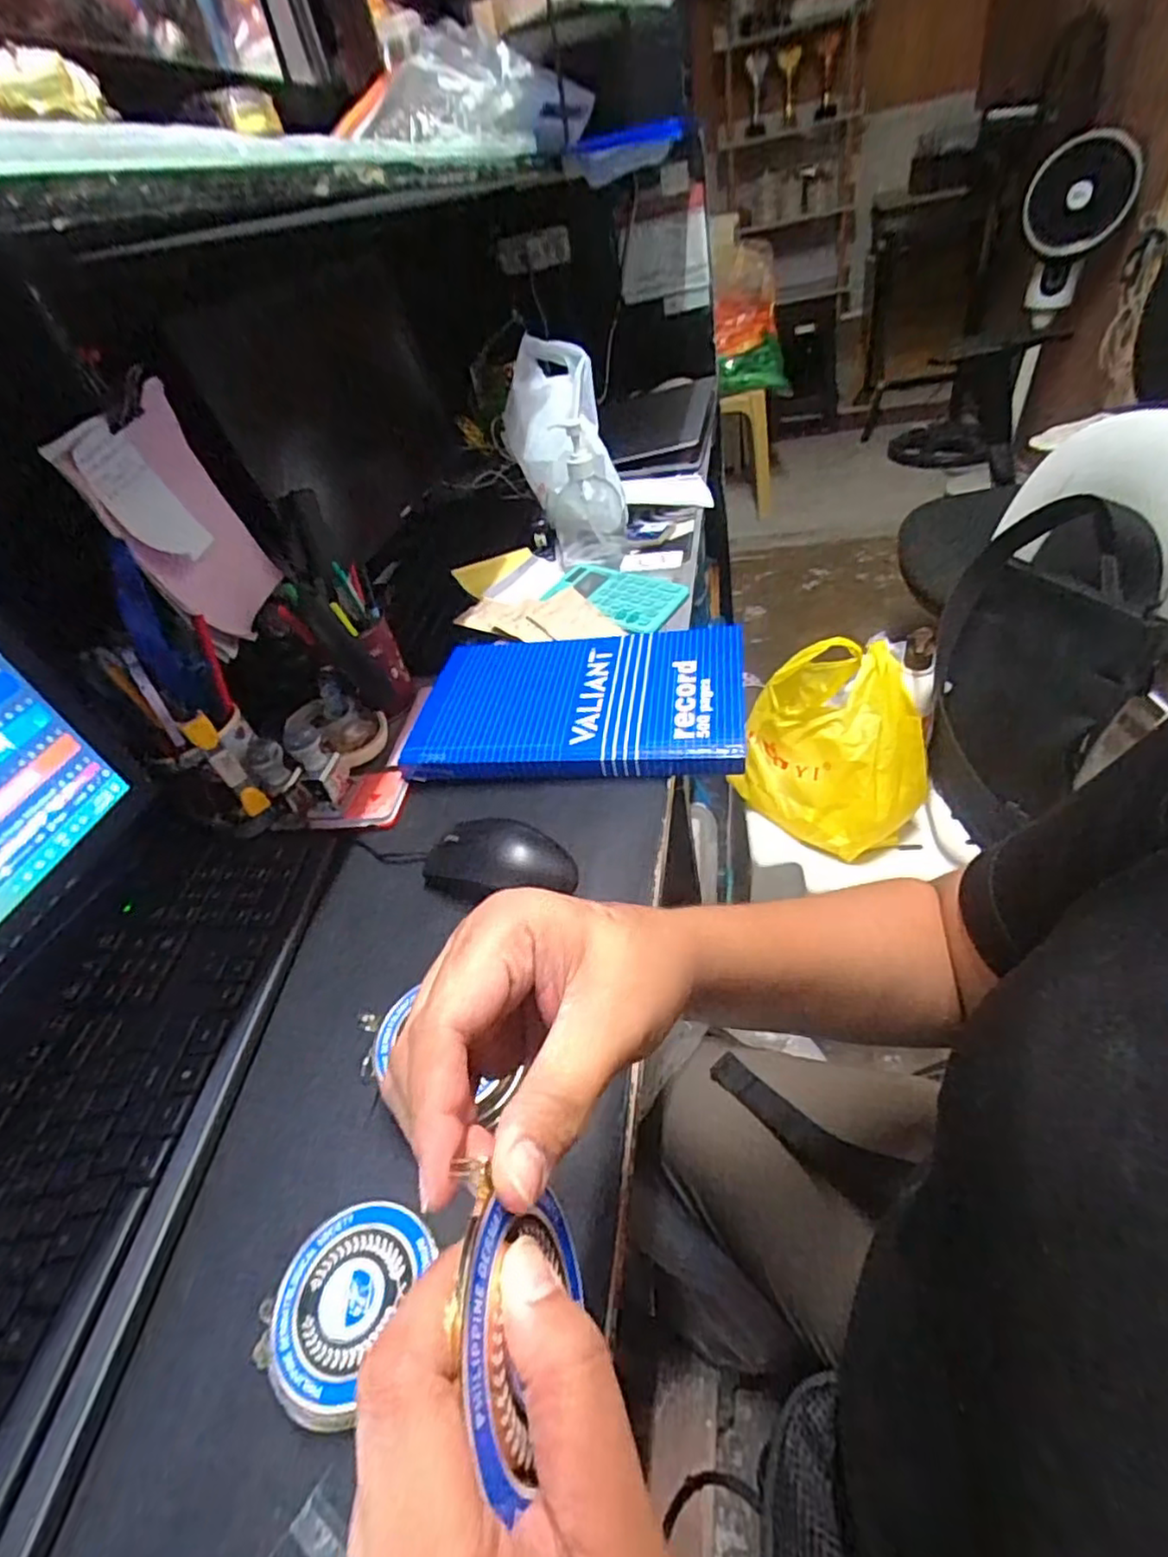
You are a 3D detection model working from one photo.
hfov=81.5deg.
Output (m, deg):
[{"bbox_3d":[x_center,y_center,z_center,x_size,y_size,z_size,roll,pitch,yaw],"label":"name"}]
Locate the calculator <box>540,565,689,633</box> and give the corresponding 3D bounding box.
[{"bbox_3d":[0.033,-0.208,0.753,0.150,0.011,0.099,19,50,32],"label":"calculator"}]

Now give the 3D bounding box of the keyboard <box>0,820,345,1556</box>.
[{"bbox_3d":[-0.273,0.194,0.385,0.133,0.027,0.466,-3,43,5],"label":"keyboard"}]

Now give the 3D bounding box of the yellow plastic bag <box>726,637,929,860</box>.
[{"bbox_3d":[0.297,-0.041,0.802,0.198,0.166,0.183,13,47,27],"label":"yellow plastic bag"}]

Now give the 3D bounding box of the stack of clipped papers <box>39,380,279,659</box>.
[{"bbox_3d":[-0.326,-0.209,0.561,0.020,0.178,0.137,-14,41,13],"label":"stack of clipped papers"}]

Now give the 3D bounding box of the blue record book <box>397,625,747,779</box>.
[{"bbox_3d":[-0.004,-0.078,0.603,0.280,0.030,0.185,-2,42,13],"label":"blue record book"}]

